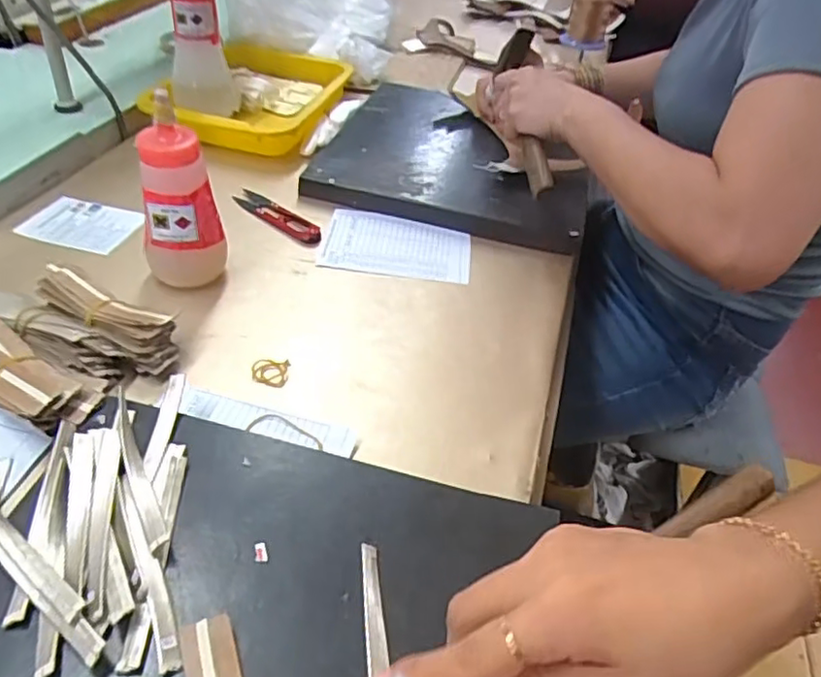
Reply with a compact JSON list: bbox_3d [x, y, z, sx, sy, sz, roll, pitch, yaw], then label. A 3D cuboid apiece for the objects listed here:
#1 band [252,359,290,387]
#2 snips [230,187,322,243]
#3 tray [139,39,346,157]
[{"bbox_3d":[-0.107,0.026,0.487,0.027,0.006,0.024,5,42,-3],"label":"band"},{"bbox_3d":[-0.133,-0.124,0.647,0.111,0.006,0.026,32,47,25],"label":"snips"},{"bbox_3d":[-0.198,-0.314,0.821,0.207,0.046,0.260,16,42,9],"label":"tray"}]

